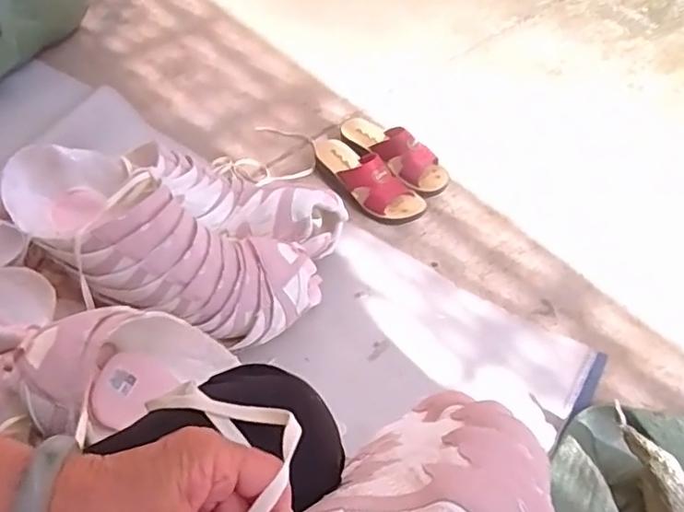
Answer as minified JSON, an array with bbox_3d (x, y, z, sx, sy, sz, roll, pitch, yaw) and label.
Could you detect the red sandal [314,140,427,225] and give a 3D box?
[{"bbox_3d":[0.037,-0.141,1.038,0.232,0.080,0.088,37,60,22],"label":"red sandal"}]

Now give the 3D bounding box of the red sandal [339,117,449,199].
[{"bbox_3d":[0.093,-0.196,1.077,0.228,0.074,0.090,38,60,22],"label":"red sandal"}]

